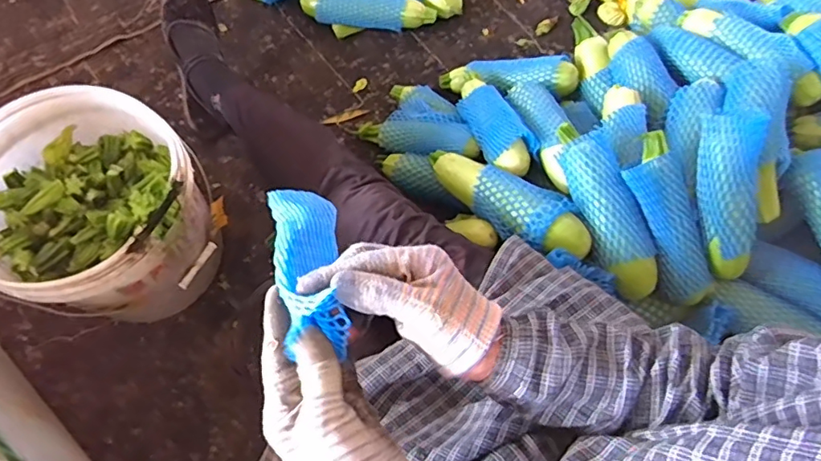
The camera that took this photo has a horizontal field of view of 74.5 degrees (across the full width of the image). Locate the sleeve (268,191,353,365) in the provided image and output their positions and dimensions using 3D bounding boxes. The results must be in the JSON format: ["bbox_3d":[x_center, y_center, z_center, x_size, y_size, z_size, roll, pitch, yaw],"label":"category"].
[{"bbox_3d":[-0.080,0.014,0.414,0.053,0.034,0.160,-13,49,-8],"label":"sleeve"}]

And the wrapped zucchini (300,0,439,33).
[{"bbox_3d":[-0.078,-0.405,0.998,0.246,0.057,0.051,6,67,0],"label":"wrapped zucchini"}]

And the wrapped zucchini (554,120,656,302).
[{"bbox_3d":[0.240,-0.028,0.664,0.063,0.047,0.228,-19,82,-10],"label":"wrapped zucchini"}]

